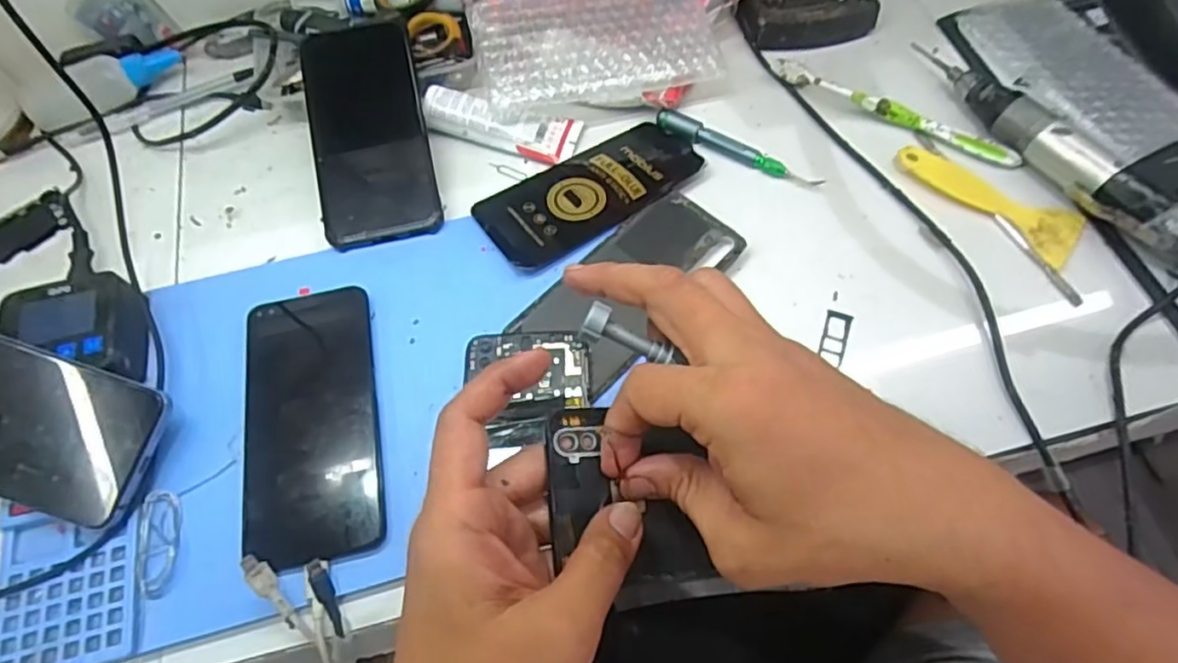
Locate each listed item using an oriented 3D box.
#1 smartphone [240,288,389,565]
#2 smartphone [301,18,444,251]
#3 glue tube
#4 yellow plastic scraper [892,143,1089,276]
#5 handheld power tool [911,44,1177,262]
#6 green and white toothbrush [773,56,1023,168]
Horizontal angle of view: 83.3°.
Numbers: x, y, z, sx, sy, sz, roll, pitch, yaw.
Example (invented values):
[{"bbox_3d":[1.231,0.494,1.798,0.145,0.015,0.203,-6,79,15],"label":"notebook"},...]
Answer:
[{"bbox_3d":[-0.158,0.049,0.377,0.073,0.010,0.159,-11,66,-7],"label":"smartphone"},{"bbox_3d":[-0.152,-0.139,0.457,0.076,0.010,0.161,-11,79,-4],"label":"smartphone"},{"bbox_3d":[-0.064,-0.150,0.482,0.110,0.025,0.038,9,64,7],"label":"glue tube"},{"bbox_3d":[0.268,-0.090,0.448,0.122,0.004,0.050,33,69,17],"label":"yellow plastic scraper"},{"bbox_3d":[0.311,-0.136,0.457,0.029,0.033,0.235,-28,65,-12],"label":"handheld power tool"},{"bbox_3d":[0.222,-0.161,0.484,0.182,0.013,0.015,29,67,15],"label":"green and white toothbrush"}]

